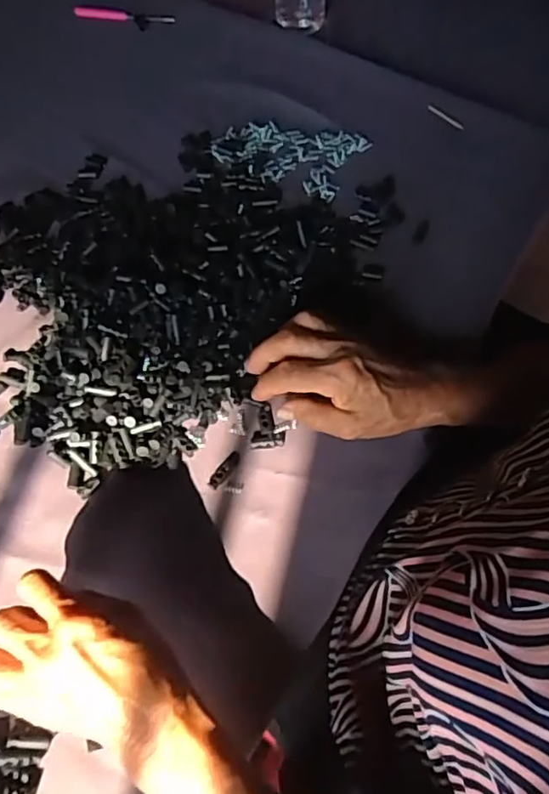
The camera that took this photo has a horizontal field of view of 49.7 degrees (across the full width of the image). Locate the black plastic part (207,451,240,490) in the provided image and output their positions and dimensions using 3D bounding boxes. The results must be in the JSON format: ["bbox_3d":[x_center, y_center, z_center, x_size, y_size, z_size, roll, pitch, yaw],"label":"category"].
[{"bbox_3d":[-0.038,0.054,0.444,0.012,0.004,0.035,31,68,14],"label":"black plastic part"}]

